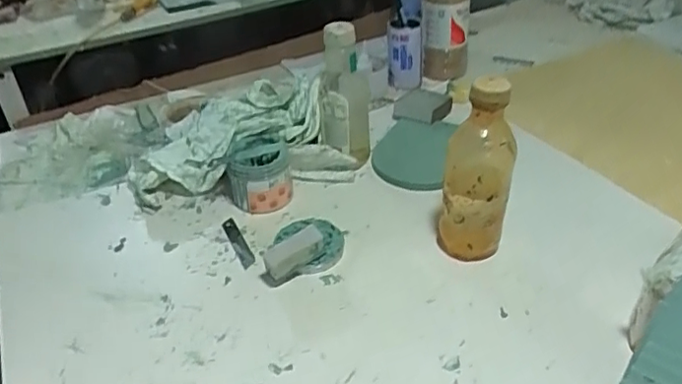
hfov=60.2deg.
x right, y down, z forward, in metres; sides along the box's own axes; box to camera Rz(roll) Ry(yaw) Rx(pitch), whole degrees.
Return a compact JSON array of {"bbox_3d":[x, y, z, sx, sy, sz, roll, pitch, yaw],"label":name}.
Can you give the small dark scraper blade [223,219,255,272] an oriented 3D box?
[{"bbox_3d":[-0.127,0.060,0.721,0.018,0.005,0.101,-18,39,-19],"label":"small dark scraper blade"}]

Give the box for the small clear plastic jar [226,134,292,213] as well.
[{"bbox_3d":[-0.105,-0.021,0.763,0.079,0.076,0.072,-2,37,2],"label":"small clear plastic jar"}]

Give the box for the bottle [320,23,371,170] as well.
[{"bbox_3d":[0.004,-0.123,0.788,0.062,0.200,0.072,1,37,6],"label":"bottle"}]

